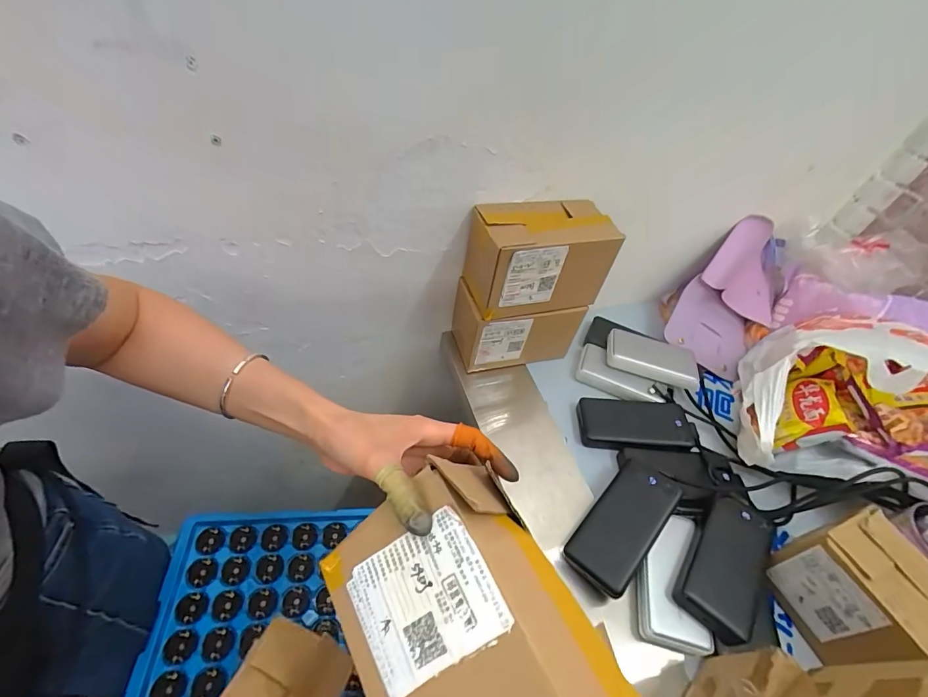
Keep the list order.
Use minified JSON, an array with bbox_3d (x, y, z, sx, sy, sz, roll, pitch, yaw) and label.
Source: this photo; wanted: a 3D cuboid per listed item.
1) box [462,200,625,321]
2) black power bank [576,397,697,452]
[{"bbox_3d":[0.102,-0.127,0.575,0.178,0.125,0.105,-13,53,-15],"label":"box"},{"bbox_3d":[0.254,0.109,0.605,0.168,0.024,0.080,5,51,-1],"label":"black power bank"}]

